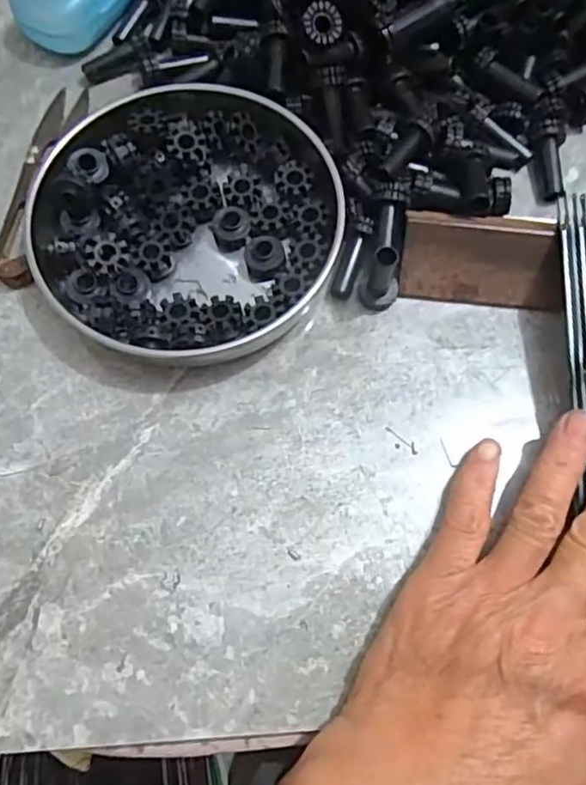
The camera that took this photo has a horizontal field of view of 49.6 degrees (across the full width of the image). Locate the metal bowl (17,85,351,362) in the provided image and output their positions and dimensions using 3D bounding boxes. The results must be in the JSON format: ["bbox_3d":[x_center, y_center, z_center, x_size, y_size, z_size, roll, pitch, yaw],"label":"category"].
[{"bbox_3d":[-0.051,-0.085,0.298,0.136,0.026,0.142,0,71,0],"label":"metal bowl"}]

